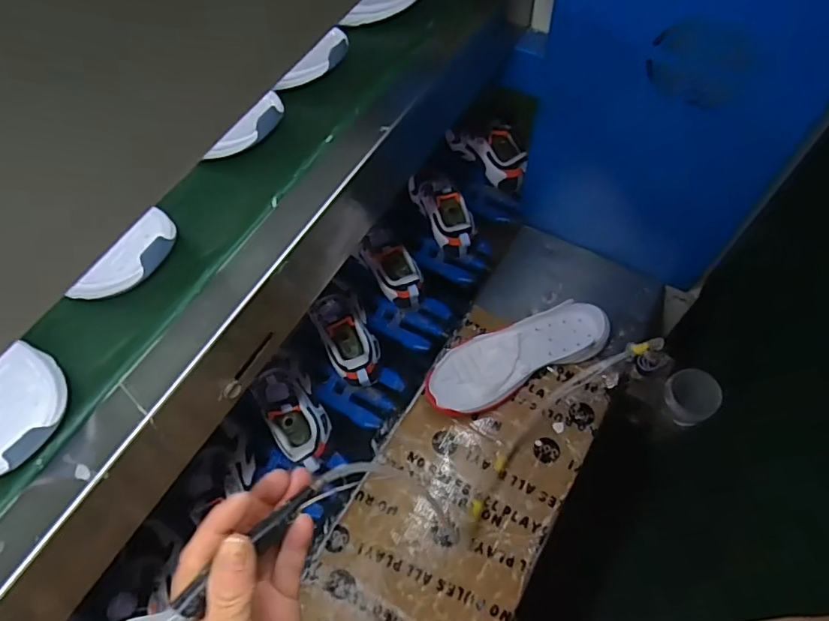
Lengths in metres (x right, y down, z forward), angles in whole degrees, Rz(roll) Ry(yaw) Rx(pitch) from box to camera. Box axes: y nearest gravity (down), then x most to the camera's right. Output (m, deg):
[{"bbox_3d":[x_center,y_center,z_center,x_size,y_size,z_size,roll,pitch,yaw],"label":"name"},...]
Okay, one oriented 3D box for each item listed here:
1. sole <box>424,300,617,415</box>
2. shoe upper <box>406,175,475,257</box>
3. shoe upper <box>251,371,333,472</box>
[{"bbox_3d":[0.131,0.062,0.709,0.248,0.052,0.096,-24,64,-8],"label":"sole"},{"bbox_3d":[0.046,-0.159,0.812,0.067,0.088,0.168,-20,63,-6],"label":"shoe upper"},{"bbox_3d":[-0.157,0.134,0.682,0.072,0.065,0.153,-31,65,-11],"label":"shoe upper"}]

